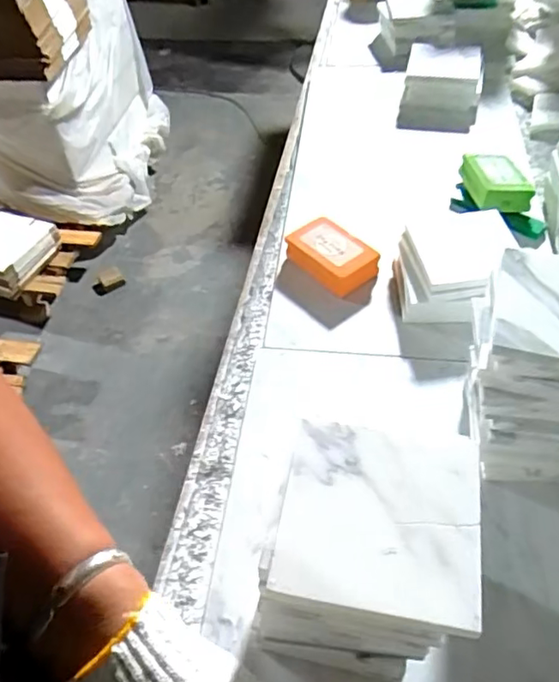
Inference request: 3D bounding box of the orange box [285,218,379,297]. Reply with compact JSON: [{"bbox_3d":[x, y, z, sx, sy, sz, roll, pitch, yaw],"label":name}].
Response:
[{"bbox_3d":[0.054,-0.092,0.625,0.051,0.035,0.092,-37,57,-22],"label":"orange box"}]

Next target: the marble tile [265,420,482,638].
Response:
[{"bbox_3d":[0.052,0.089,0.305,0.098,0.006,0.099,6,53,10],"label":"marble tile"}]

